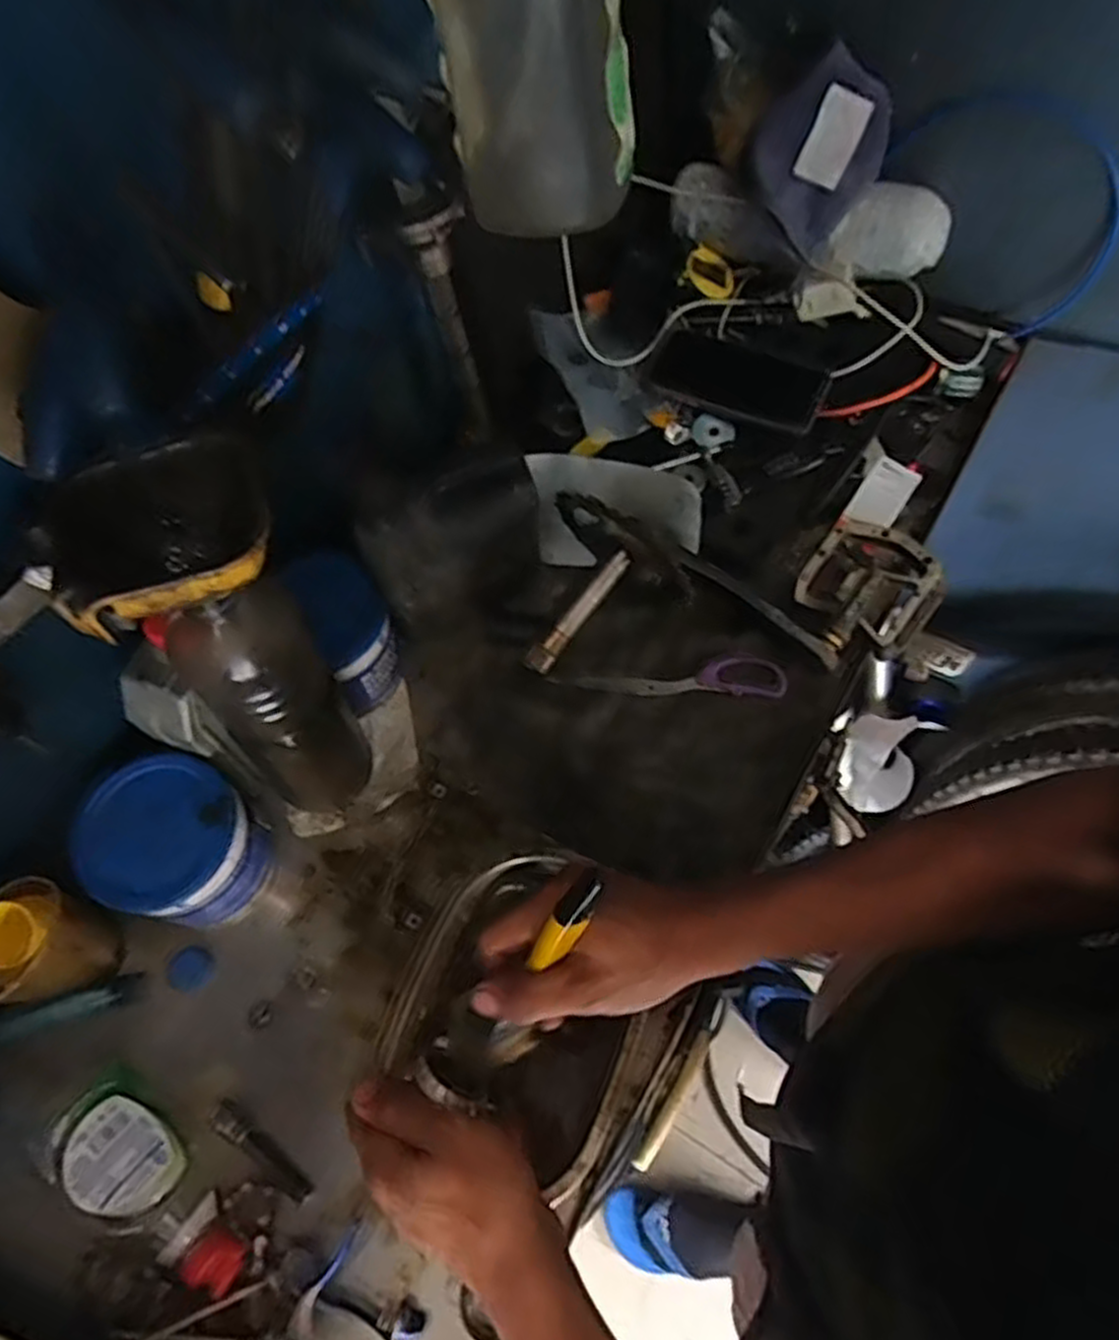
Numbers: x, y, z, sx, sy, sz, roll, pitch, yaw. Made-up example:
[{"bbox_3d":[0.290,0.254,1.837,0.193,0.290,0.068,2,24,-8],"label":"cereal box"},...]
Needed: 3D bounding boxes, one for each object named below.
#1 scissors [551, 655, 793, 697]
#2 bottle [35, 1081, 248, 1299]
[{"bbox_3d":[0.089,0.003,0.654,0.189,0.014,0.035,3,63,5],"label":"scissors"},{"bbox_3d":[-0.259,0.329,0.491,0.150,0.039,0.061,39,72,20],"label":"bottle"}]

